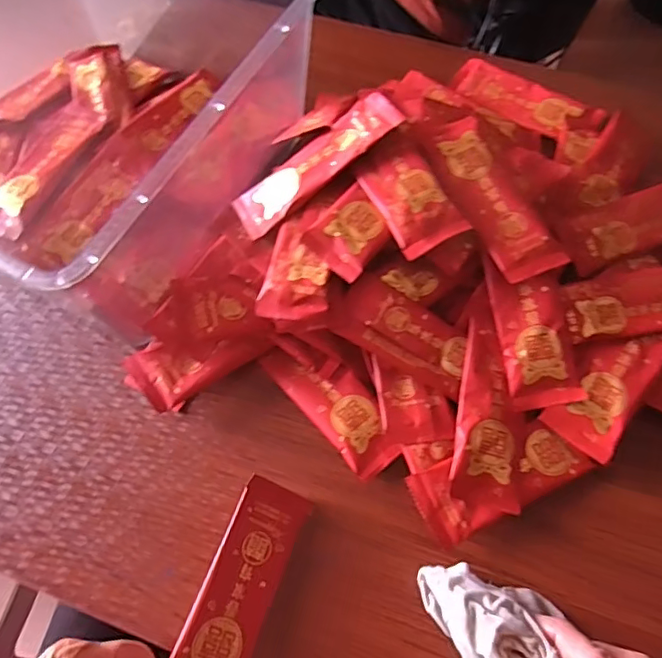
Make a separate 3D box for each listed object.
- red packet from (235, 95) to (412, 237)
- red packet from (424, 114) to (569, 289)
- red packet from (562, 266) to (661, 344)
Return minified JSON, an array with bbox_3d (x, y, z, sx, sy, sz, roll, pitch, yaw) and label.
[{"bbox_3d":[-0.012,-0.122,0.416,0.138,0.008,0.048,-38,56,6],"label":"red packet"},{"bbox_3d":[0.111,-0.094,0.398,0.047,0.013,0.132,-22,67,-8],"label":"red packet"},{"bbox_3d":[0.224,-0.022,0.398,0.117,0.012,0.049,-9,65,-3],"label":"red packet"}]

